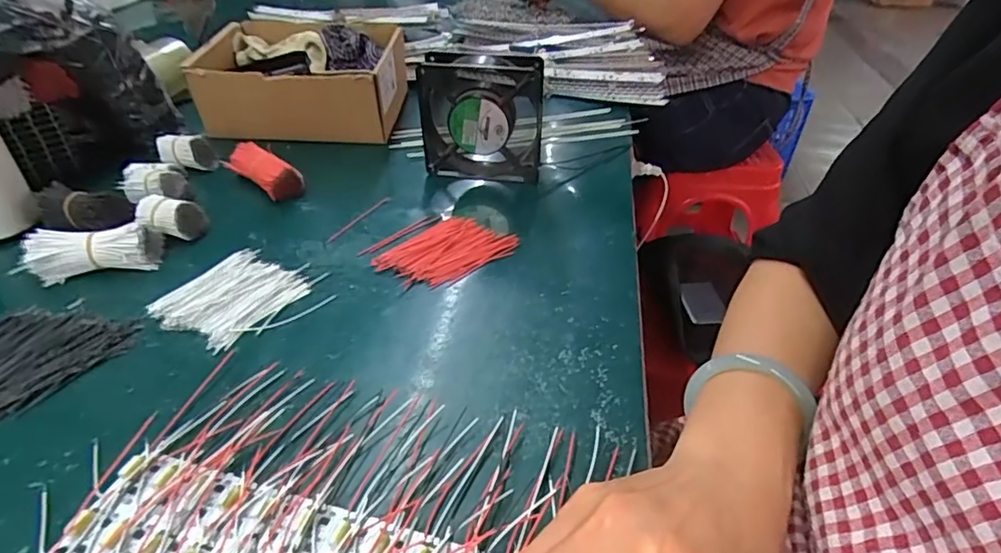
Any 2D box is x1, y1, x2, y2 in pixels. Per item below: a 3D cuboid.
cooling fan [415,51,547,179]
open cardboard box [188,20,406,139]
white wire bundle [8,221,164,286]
[{"bbox_3d":[-0.019,-0.156,0.564,0.121,0.121,0.042,2,38,1],"label":"cooling fan"},{"bbox_3d":[-0.231,-0.231,0.679,0.207,0.099,0.172,1,38,1],"label":"open cardboard box"},{"bbox_3d":[-0.335,-0.020,0.458,0.095,0.035,0.034,-11,40,-15],"label":"white wire bundle"}]

